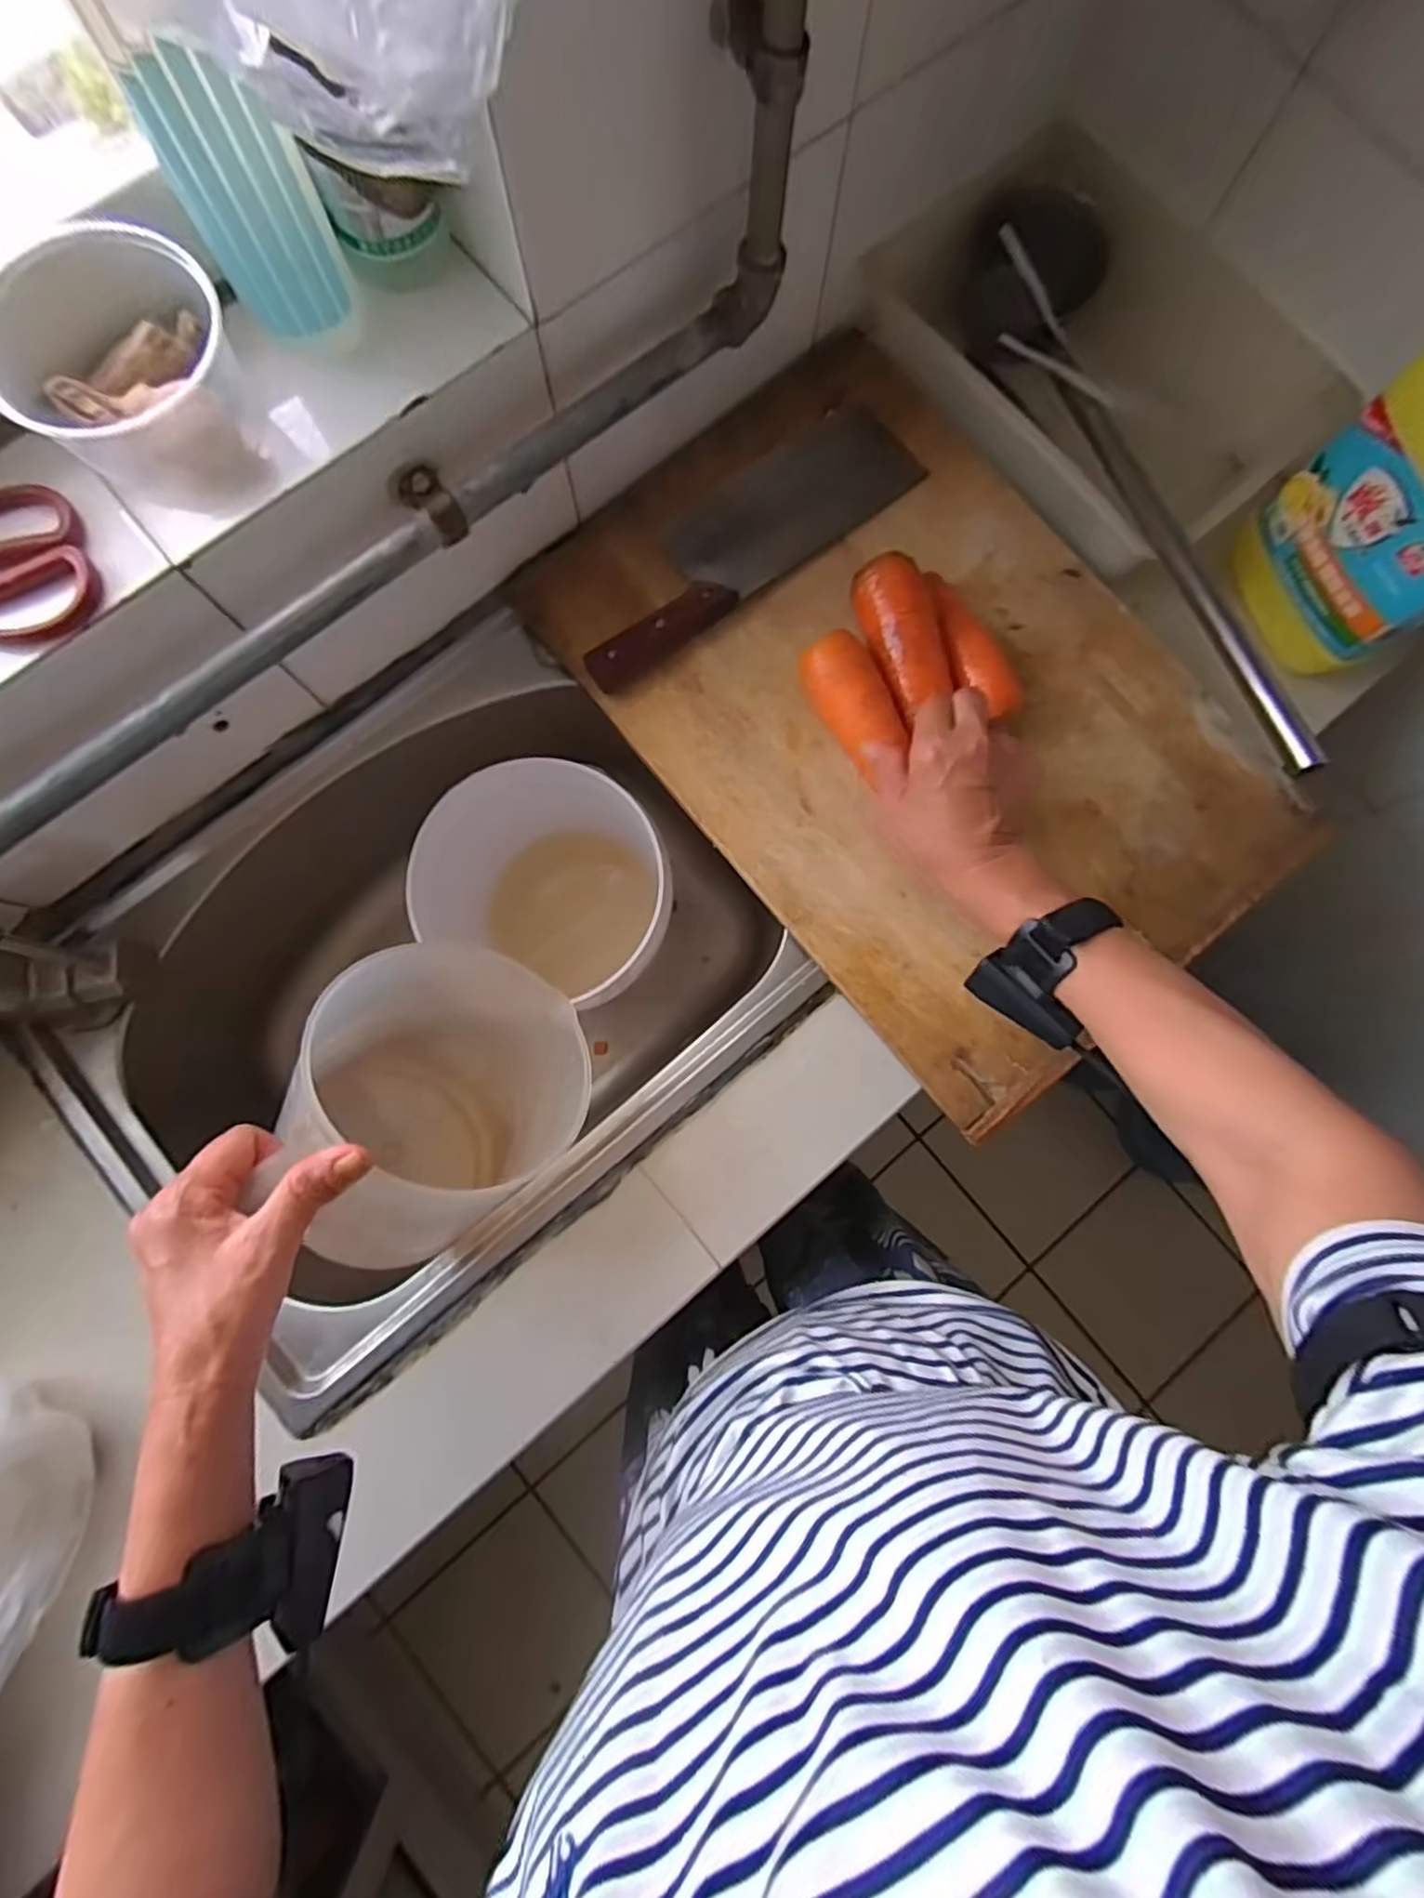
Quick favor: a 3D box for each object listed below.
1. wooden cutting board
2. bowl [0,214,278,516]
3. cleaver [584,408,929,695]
[{"bbox_3d":[0.158,-0.196,0.534,0.379,0.031,0.556,-40,85,-3],"label":"wooden cutting board"},{"bbox_3d":[-0.302,-0.308,0.362,0.099,0.062,0.118,23,80,3],"label":"bowl"},{"bbox_3d":[0.022,-0.325,0.543,0.315,0.030,0.086,-38,85,-3],"label":"cleaver"}]

